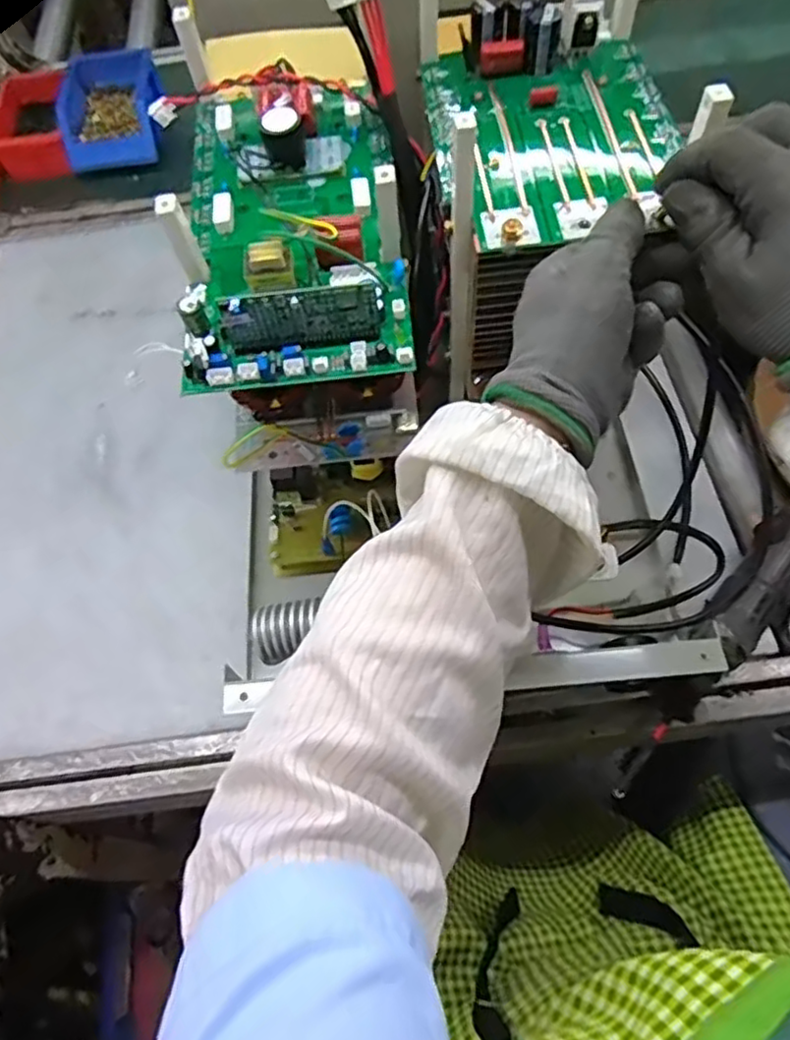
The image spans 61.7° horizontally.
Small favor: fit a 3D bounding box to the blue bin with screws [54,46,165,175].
[{"bbox_3d":[-0.346,-0.500,0.818,0.115,0.067,0.152,-10,62,-1],"label":"blue bin with screws"}]

